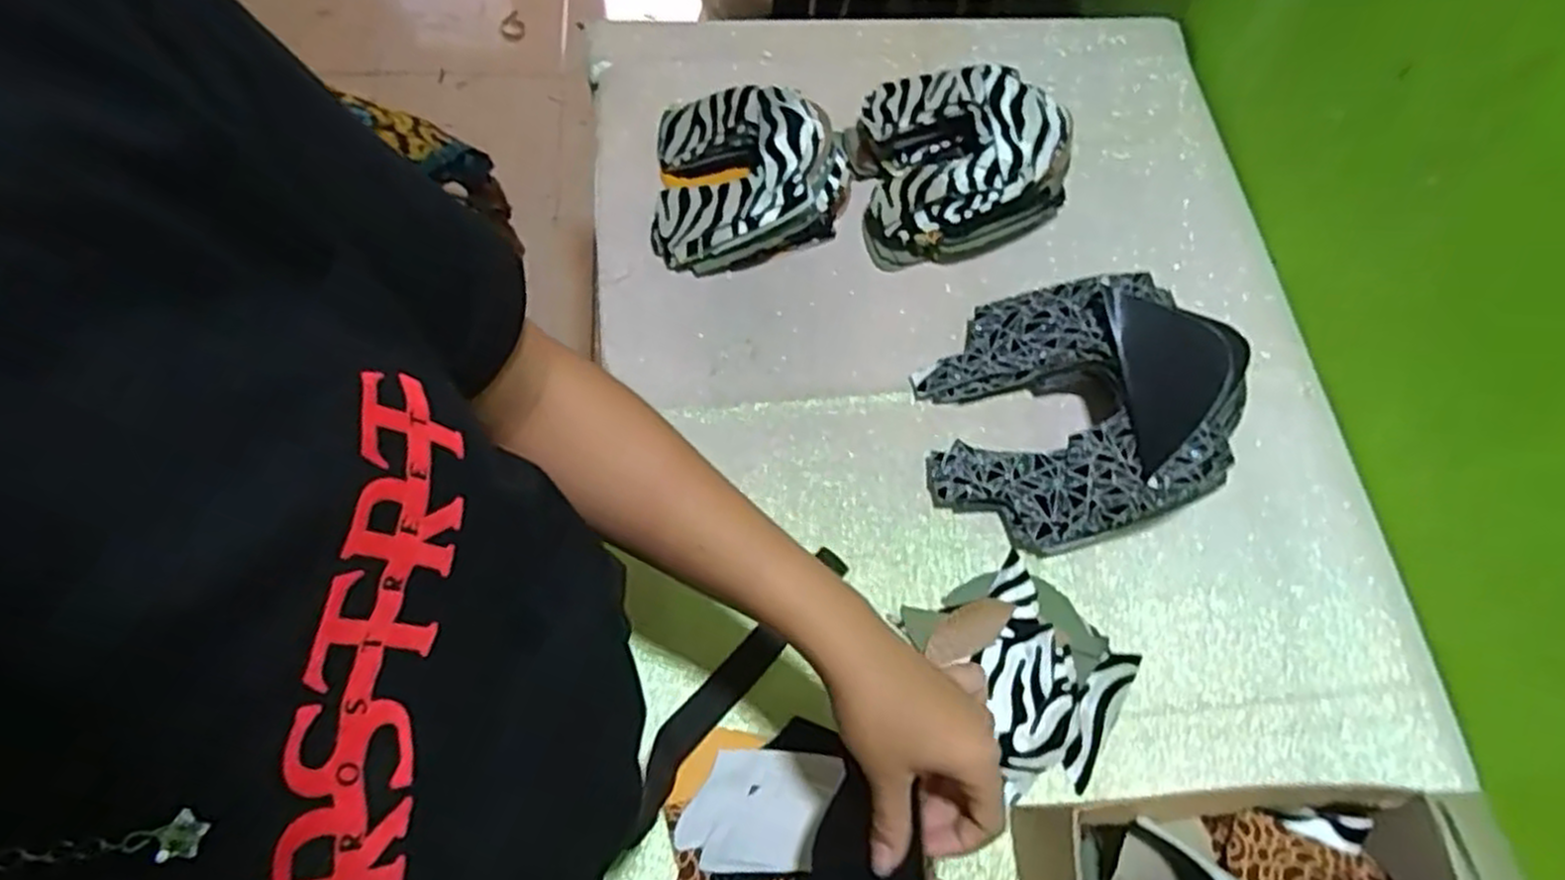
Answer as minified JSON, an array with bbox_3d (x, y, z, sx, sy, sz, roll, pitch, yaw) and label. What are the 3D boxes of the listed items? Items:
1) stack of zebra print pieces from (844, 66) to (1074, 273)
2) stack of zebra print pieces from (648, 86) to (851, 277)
[{"bbox_3d":[0.158,-0.242,0.694,0.175,0.093,0.163,2,64,-3],"label":"stack of zebra print pieces"},{"bbox_3d":[-0.027,-0.223,0.682,0.167,0.095,0.153,4,64,-2],"label":"stack of zebra print pieces"}]

